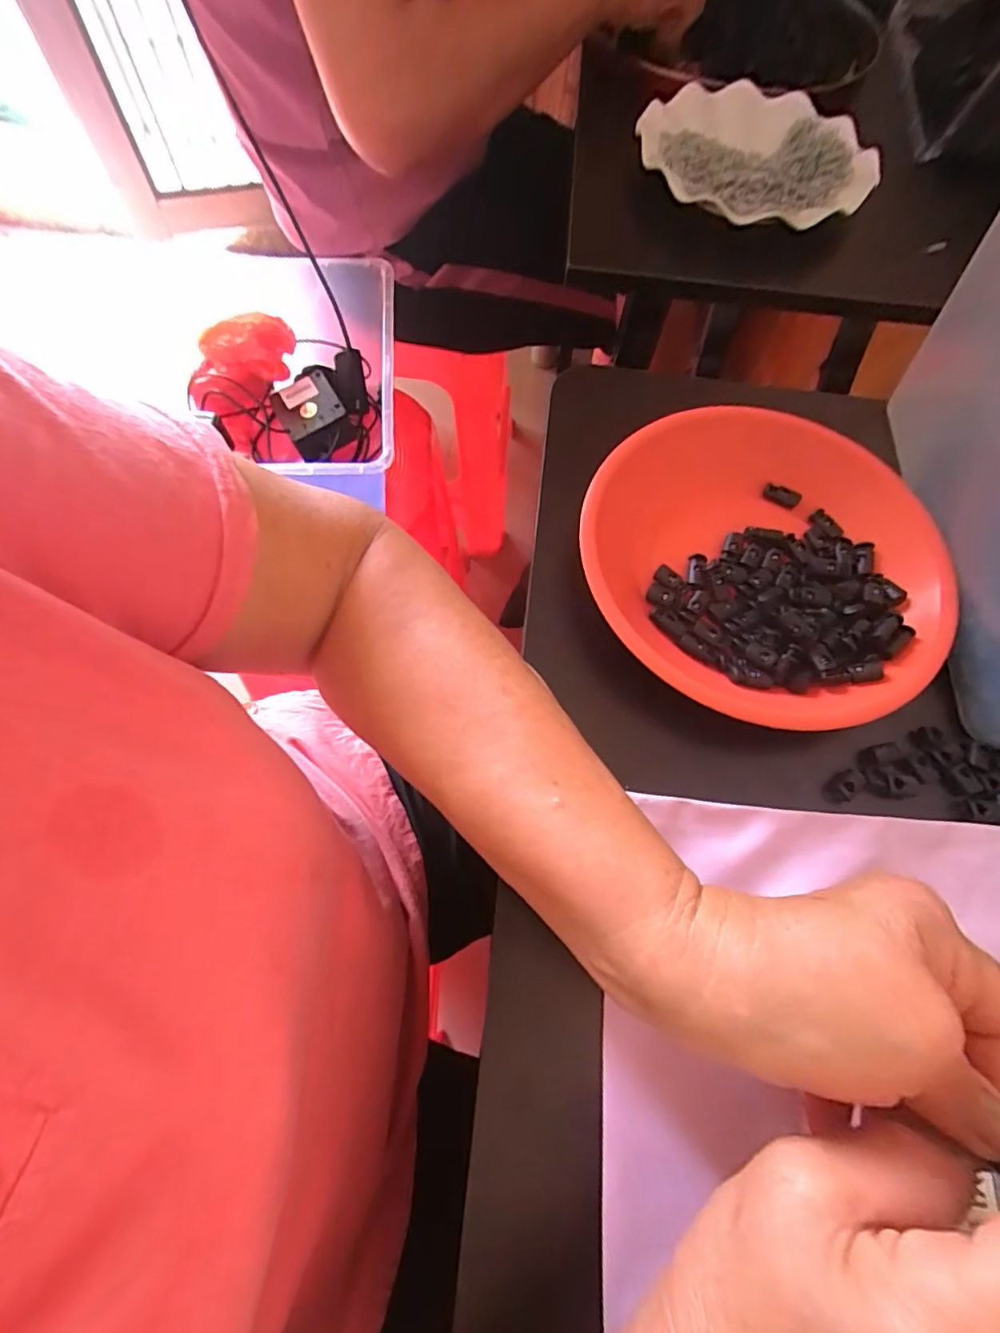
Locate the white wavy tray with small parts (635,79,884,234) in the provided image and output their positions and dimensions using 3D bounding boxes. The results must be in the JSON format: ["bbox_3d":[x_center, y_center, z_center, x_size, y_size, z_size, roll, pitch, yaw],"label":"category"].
[{"bbox_3d":[0.199,-0.406,0.454,0.178,0.037,0.176,-5,67,-5],"label":"white wavy tray with small parts"}]

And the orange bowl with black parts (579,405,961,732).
[{"bbox_3d":[0.142,-0.058,0.303,0.186,0.029,0.186,1,67,-3],"label":"orange bowl with black parts"}]

